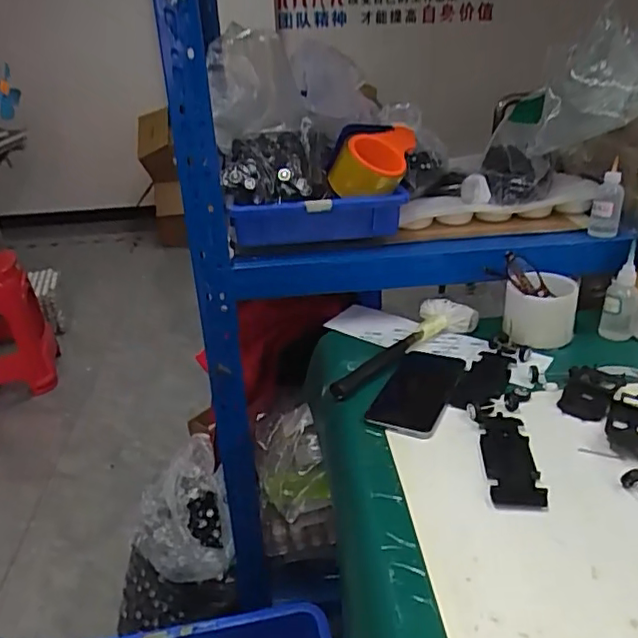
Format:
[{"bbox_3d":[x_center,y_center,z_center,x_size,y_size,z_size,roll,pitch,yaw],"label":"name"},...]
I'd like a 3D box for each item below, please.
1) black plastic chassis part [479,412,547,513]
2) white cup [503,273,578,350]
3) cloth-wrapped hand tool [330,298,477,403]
[{"bbox_3d":[0.182,0.132,0.564,0.047,0.008,0.130,0,26,8],"label":"black plastic chassis part"},{"bbox_3d":[0.288,-0.015,0.777,0.093,0.069,0.080,-4,26,1],"label":"white cup"},{"bbox_3d":[0.108,0.034,0.750,0.082,0.031,0.246,17,33,37],"label":"cloth-wrapped hand tool"}]

